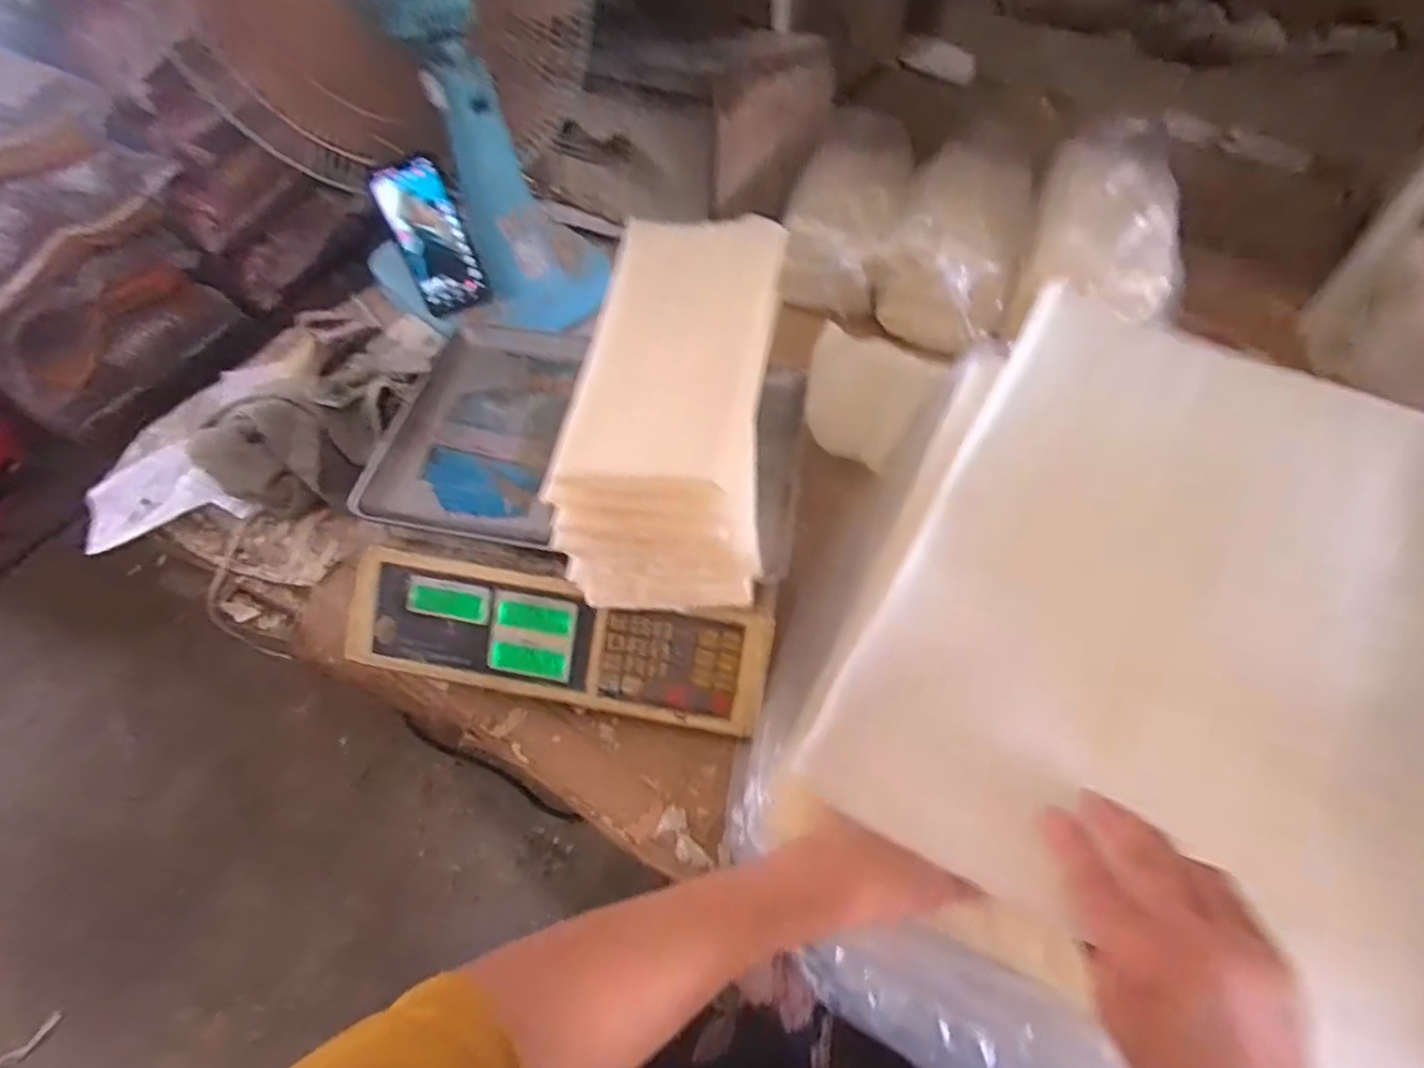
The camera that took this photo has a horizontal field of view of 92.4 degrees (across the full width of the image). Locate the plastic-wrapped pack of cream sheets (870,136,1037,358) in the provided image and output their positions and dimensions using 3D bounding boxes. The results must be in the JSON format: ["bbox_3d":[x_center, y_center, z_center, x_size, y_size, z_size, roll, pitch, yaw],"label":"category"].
[{"bbox_3d":[0.293,-0.343,0.808,0.141,0.098,0.254,21,58,15],"label":"plastic-wrapped pack of cream sheets"}]

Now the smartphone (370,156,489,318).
[{"bbox_3d":[-0.303,-0.320,0.742,0.071,0.150,0.010,-25,33,-9],"label":"smartphone"}]

